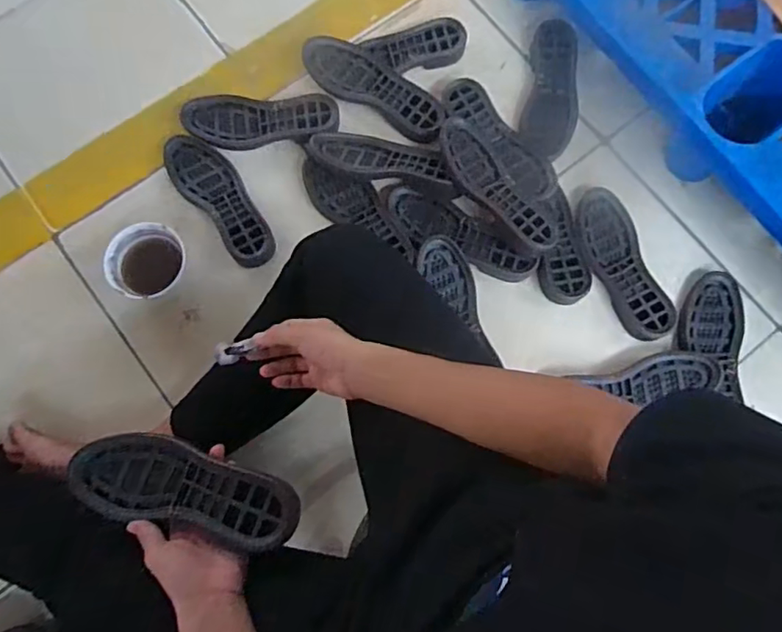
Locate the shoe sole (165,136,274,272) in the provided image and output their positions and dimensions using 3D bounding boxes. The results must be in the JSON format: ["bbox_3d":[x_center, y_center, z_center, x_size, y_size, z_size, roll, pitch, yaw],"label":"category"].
[{"bbox_3d":[-0.272,-0.187,0.924,0.082,0.023,0.254,-36,80,-9],"label":"shoe sole"}]

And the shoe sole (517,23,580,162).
[{"bbox_3d":[0.273,-0.378,0.980,0.093,0.032,0.261,11,77,1],"label":"shoe sole"}]

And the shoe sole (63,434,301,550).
[{"bbox_3d":[-0.214,0.180,0.604,0.244,0.032,0.085,10,79,16],"label":"shoe sole"}]

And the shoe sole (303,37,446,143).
[{"bbox_3d":[-0.023,-0.377,0.956,0.249,0.039,0.095,26,78,5],"label":"shoe sole"}]

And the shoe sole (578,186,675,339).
[{"bbox_3d":[0.359,-0.084,0.911,0.097,0.022,0.252,-16,78,-5],"label":"shoe sole"}]

